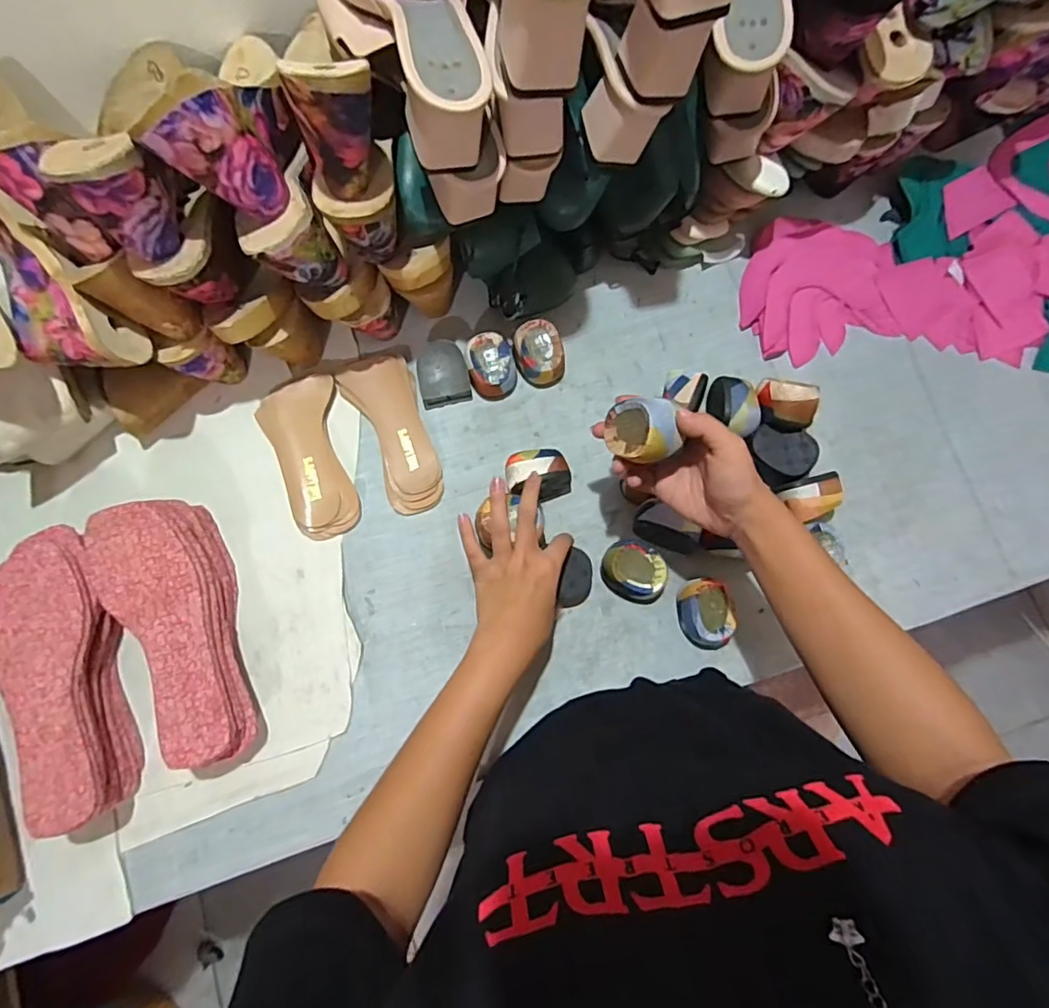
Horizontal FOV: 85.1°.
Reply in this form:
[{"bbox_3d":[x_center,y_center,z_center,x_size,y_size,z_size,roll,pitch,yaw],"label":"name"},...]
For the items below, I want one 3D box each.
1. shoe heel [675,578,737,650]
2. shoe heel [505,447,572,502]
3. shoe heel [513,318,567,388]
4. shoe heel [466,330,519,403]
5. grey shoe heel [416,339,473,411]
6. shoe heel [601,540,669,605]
[{"bbox_3d":[0.173,0.104,0.544,0.045,0.035,0.063,-2,78,1],"label":"shoe heel"},{"bbox_3d":[0.013,-0.030,0.564,0.061,0.052,0.045,-14,78,-2],"label":"shoe heel"},{"bbox_3d":[0.017,-0.158,0.606,0.050,0.040,0.063,-9,78,-1],"label":"shoe heel"},{"bbox_3d":[-0.035,-0.145,0.603,0.049,0.041,0.060,-14,78,-2],"label":"shoe heel"},{"bbox_3d":[-0.088,-0.144,0.606,0.052,0.023,0.073,-14,78,-2],"label":"grey shoe heel"},{"bbox_3d":[0.108,0.065,0.553,0.067,0.040,0.055,19,79,5],"label":"shoe heel"}]

